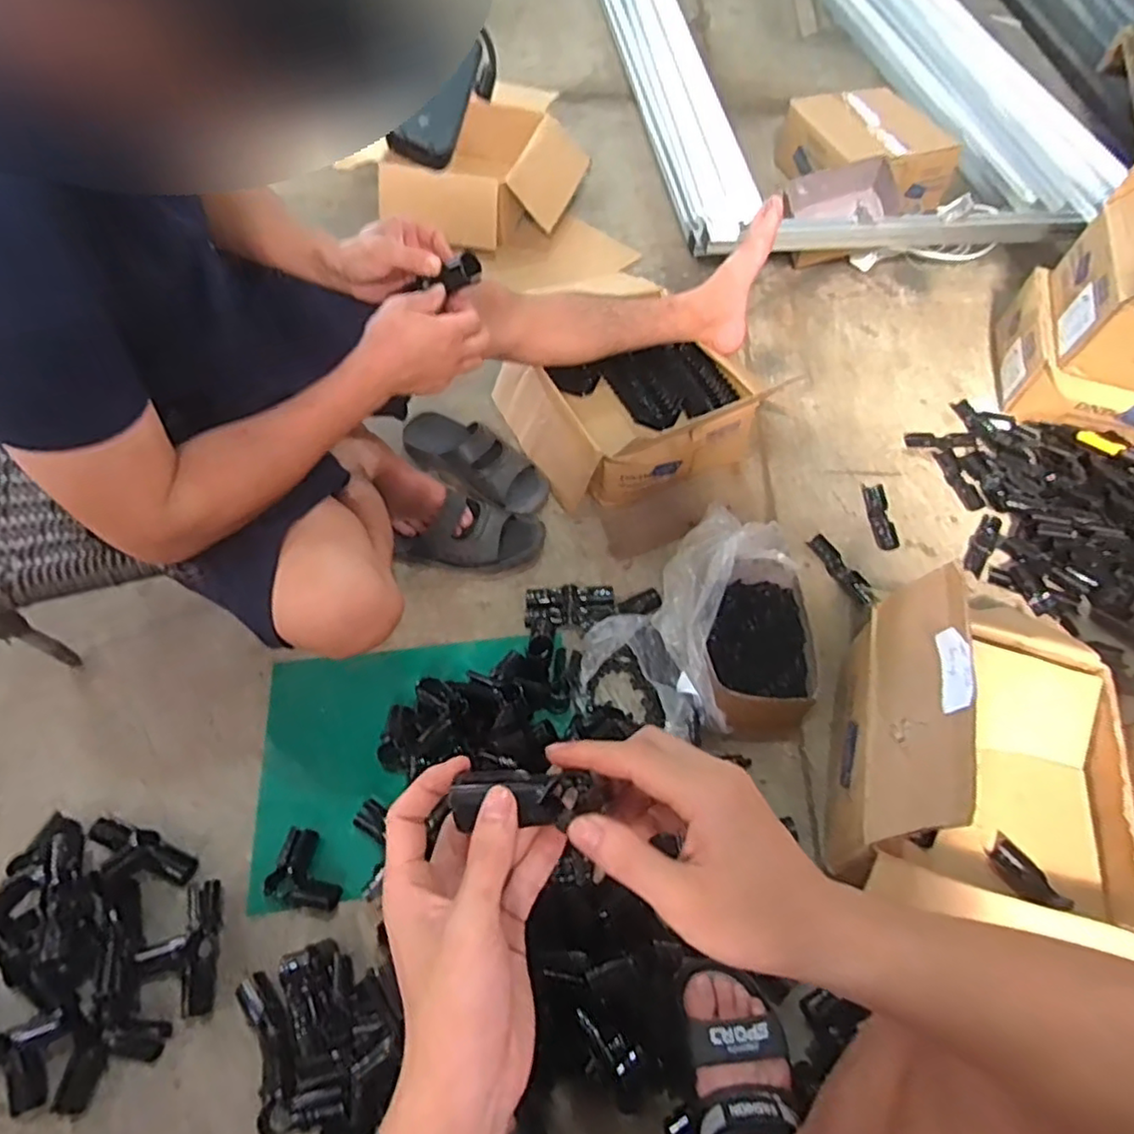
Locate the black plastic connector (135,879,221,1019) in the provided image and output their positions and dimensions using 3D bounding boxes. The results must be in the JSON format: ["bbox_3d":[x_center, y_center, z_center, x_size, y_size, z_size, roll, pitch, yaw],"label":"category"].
[{"bbox_3d":[-0.428,0.419,0.736,0.078,0.027,0.128,-5,59,-4],"label":"black plastic connector"}]

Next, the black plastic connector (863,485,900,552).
[{"bbox_3d":[0.516,-0.084,1.102,0.037,0.023,0.121,0,59,-1],"label":"black plastic connector"}]

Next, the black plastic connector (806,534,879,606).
[{"bbox_3d":[0.428,0.005,1.045,0.032,0.014,0.135,-28,63,-17],"label":"black plastic connector"}]

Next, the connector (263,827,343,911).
[{"bbox_3d":[-0.297,0.347,0.772,0.084,0.030,0.075,14,60,7],"label":"connector"}]

